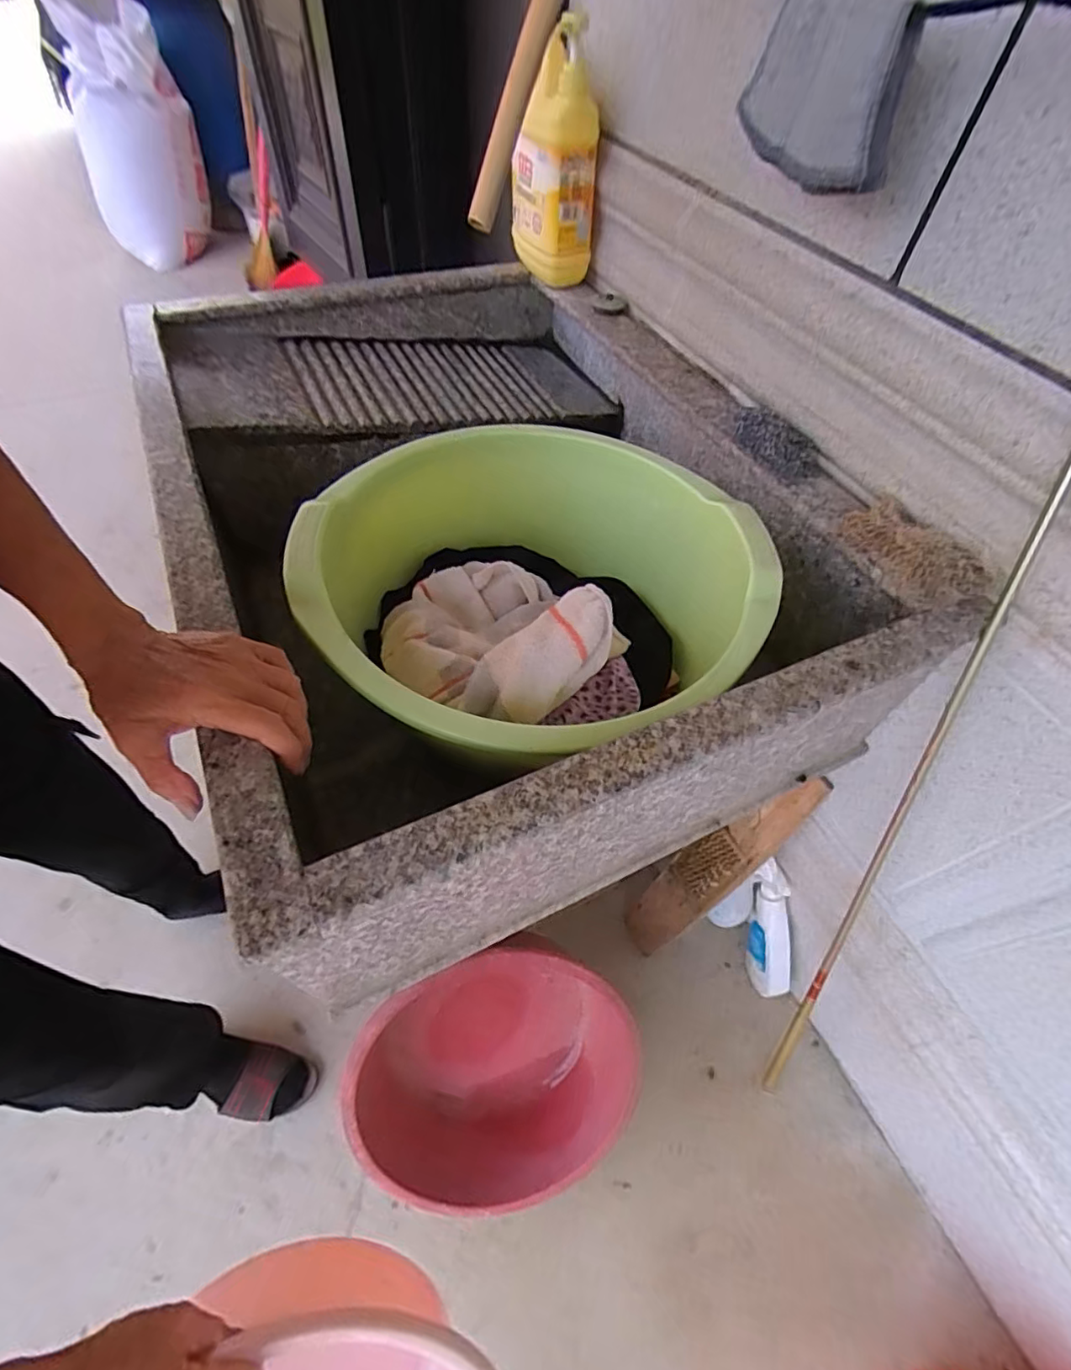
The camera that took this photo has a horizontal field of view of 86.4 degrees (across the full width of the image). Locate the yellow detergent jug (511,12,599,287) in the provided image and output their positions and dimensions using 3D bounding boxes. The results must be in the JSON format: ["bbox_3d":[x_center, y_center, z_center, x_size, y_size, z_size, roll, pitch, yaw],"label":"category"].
[{"bbox_3d":[0.026,-0.642,0.709,0.095,0.231,0.104,-6,57,-7],"label":"yellow detergent jug"}]

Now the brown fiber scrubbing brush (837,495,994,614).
[{"bbox_3d":[0.315,-0.117,0.480,0.060,0.034,0.124,-21,60,-16],"label":"brown fiber scrubbing brush"}]

